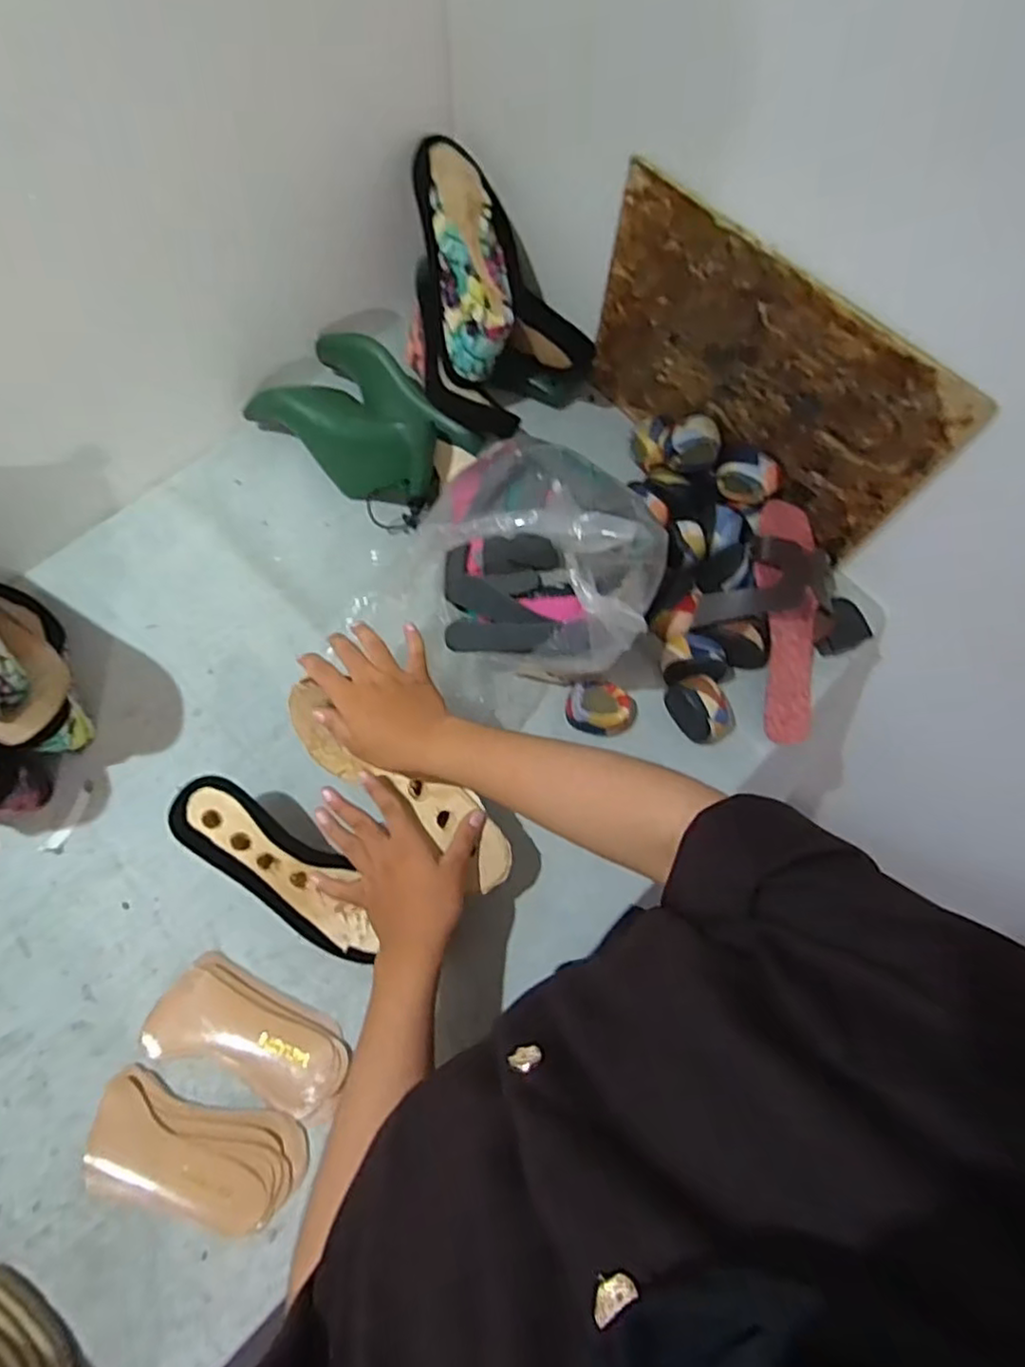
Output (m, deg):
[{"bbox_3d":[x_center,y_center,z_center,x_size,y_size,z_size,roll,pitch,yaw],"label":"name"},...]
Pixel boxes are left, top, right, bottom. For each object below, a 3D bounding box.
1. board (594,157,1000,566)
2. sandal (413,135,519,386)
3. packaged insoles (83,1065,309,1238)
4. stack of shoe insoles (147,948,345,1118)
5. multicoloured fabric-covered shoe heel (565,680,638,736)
[{"bbox_3d":[0.232,-0.298,0.658,0.015,0.240,0.369,-41,76,-15],"label":"board"},{"bbox_3d":[-0.046,-0.448,0.709,0.090,0.067,0.251,-7,98,-5],"label":"sandal"},{"bbox_3d":[-0.256,0.380,0.543,0.172,0.015,0.084,15,70,3],"label":"packaged insoles"},{"bbox_3d":[-0.220,0.299,0.567,0.165,0.027,0.080,26,71,7],"label":"stack of shoe insoles"},{"bbox_3d":[0.090,0.024,0.679,0.072,0.040,0.053,19,70,5],"label":"multicoloured fabric-covered shoe heel"}]

